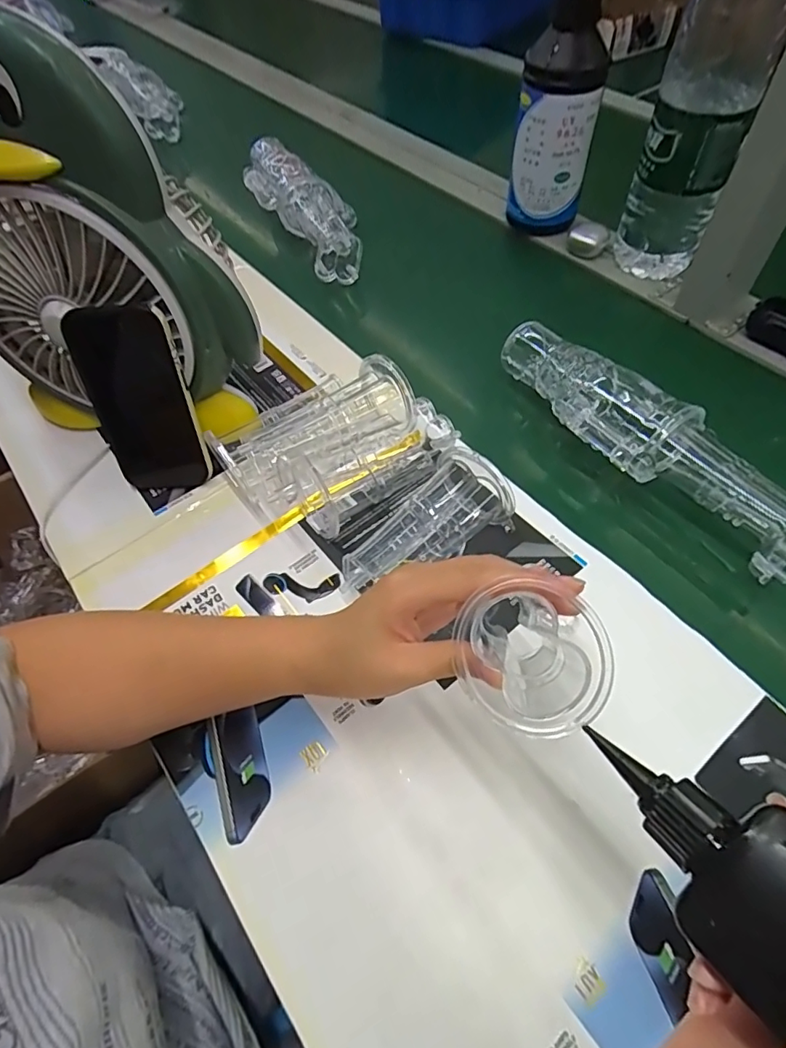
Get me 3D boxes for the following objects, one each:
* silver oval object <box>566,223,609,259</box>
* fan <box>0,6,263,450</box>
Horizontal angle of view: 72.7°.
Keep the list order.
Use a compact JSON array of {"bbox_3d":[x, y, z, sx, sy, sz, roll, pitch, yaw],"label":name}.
[{"bbox_3d":[0.232,-0.337,0.638,0.046,0.024,0.033,20,61,15],"label":"silver oval object"},{"bbox_3d":[-0.226,-0.201,0.417,0.223,0.286,0.133,20,61,15],"label":"fan"}]

